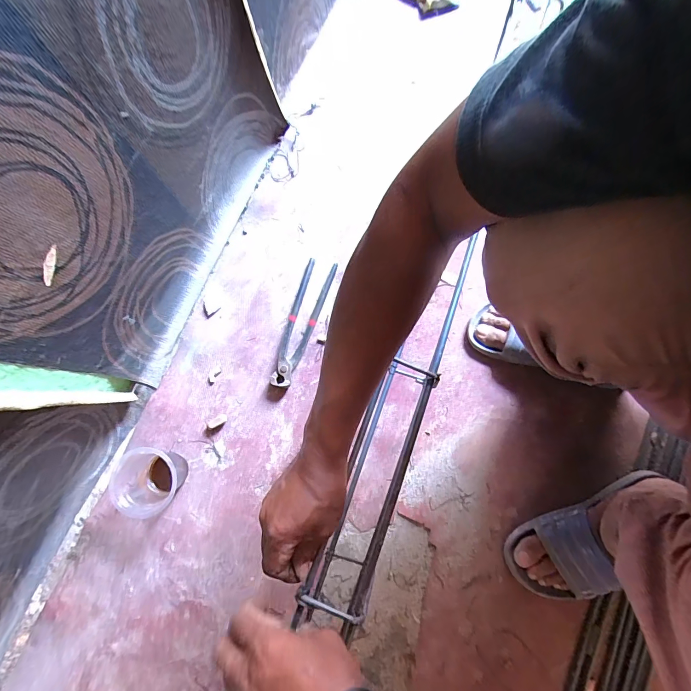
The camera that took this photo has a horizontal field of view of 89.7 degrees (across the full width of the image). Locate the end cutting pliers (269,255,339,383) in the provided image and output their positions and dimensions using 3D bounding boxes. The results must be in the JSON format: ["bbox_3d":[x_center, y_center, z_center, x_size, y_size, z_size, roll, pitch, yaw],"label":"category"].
[{"bbox_3d":[-0.070,-0.037,0.565,0.046,0.023,0.214,17,81,4],"label":"end cutting pliers"}]

